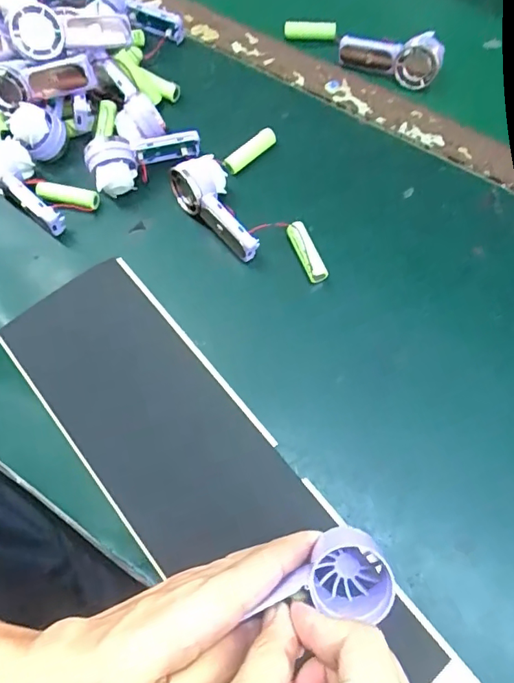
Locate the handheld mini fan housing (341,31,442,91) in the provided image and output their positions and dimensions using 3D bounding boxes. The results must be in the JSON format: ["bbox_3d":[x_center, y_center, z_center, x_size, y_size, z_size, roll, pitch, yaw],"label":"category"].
[{"bbox_3d":[0.121,-0.261,0.457,0.090,0.025,0.036,13,69,6],"label":"handheld mini fan housing"}]

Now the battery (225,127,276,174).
[{"bbox_3d":[-0.006,-0.164,0.431,0.050,0.014,0.014,-39,73,-10],"label":"battery"}]

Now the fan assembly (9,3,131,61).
[{"bbox_3d":[-0.155,-0.256,0.414,0.096,0.037,0.029,-9,67,-4],"label":"fan assembly"}]

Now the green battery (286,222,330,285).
[{"bbox_3d":[0.038,-0.069,0.391,0.014,0.017,0.050,-20,69,-7],"label":"green battery"}]

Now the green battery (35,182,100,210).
[{"bbox_3d":[-0.158,-0.120,0.423,0.053,0.013,0.016,13,69,6],"label":"green battery"}]

